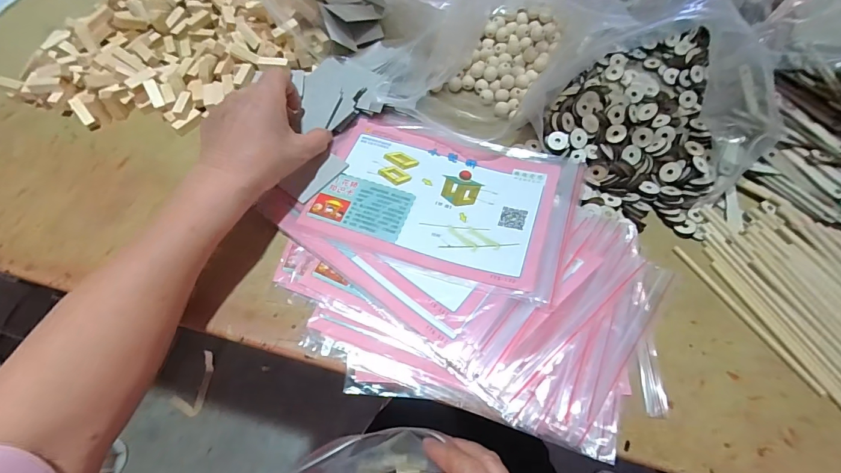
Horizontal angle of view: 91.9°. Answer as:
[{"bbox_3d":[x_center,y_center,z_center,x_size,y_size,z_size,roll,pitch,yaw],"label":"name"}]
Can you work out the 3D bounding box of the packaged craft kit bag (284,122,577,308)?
[{"bbox_3d":[0.019,-0.039,0.381,0.231,0.012,0.154,16,61,11],"label":"packaged craft kit bag"}]

